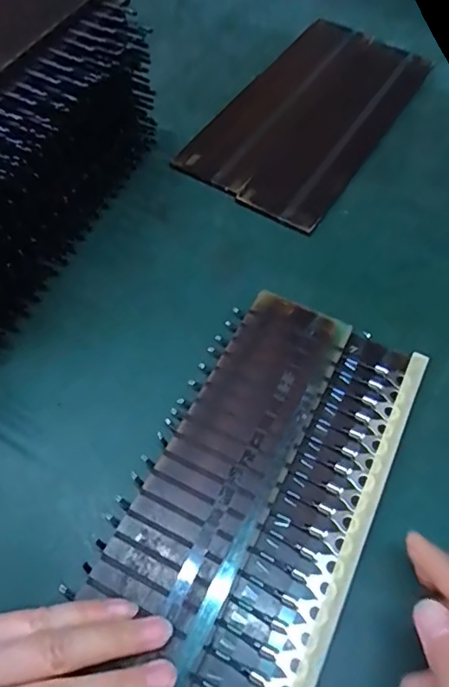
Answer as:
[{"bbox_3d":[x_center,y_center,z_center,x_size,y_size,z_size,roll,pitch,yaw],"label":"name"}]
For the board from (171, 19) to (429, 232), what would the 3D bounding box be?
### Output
[{"bbox_3d":[0.078,-0.207,0.465,0.128,0.008,0.259,29,62,15],"label":"board"}]

